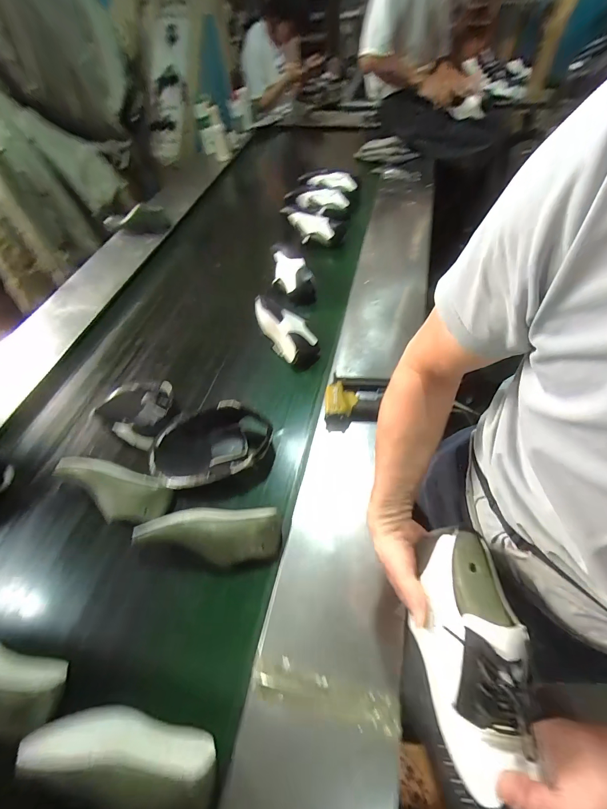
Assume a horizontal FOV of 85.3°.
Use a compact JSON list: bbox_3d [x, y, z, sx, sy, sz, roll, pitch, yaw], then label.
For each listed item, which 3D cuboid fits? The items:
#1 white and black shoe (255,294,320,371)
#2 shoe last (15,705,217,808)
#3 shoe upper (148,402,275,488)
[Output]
[{"bbox_3d":[-0.053,-0.209,0.895,0.090,0.098,0.238,-36,74,-19],"label":"white and black shoe"},{"bbox_3d":[-0.251,0.501,0.458,0.263,0.100,0.094,6,56,8],"label":"shoe last"},{"bbox_3d":[-0.209,0.107,0.712,0.249,0.140,0.140,-14,56,-6],"label":"shoe upper"}]

